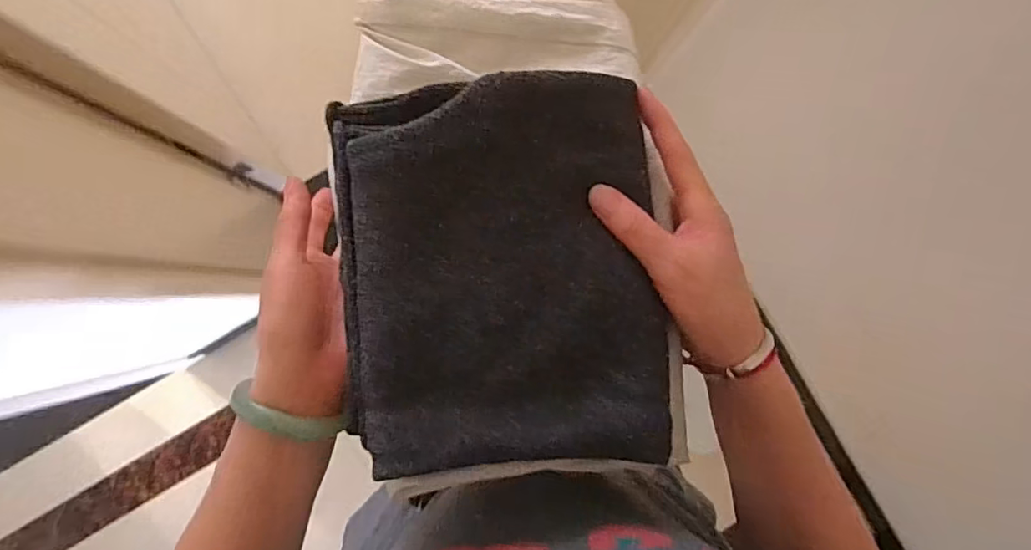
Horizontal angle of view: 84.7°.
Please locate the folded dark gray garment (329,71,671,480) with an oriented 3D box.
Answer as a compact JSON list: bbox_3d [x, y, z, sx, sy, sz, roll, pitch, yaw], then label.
[{"bbox_3d":[-0.007,-0.004,0.315,0.176,0.034,0.208,-3,88,-3],"label":"folded dark gray garment"}]

